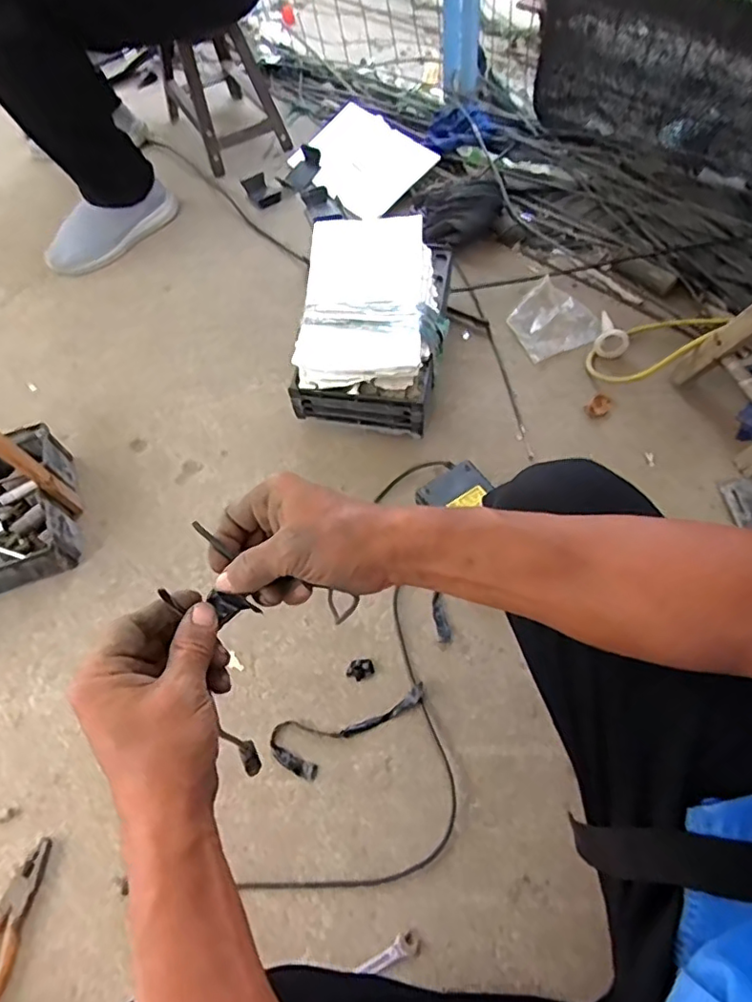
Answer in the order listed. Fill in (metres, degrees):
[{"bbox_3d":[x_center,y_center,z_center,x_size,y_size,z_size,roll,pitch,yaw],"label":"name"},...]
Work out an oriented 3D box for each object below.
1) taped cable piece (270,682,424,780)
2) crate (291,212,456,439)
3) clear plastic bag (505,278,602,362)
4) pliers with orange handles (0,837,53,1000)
[{"bbox_3d":[-0.029,0.269,0.693,0.191,0.008,0.067,-20,64,-7],"label":"taped cable piece"},{"bbox_3d":[0.001,-0.263,0.871,0.205,0.133,0.310,4,62,8],"label":"crate"},{"bbox_3d":[0.280,-0.292,0.928,0.118,0.018,0.120,-27,76,6],"label":"clear plastic bag"},{"bbox_3d":[-0.394,0.464,0.610,0.049,0.014,0.189,15,65,10],"label":"pliers with orange handles"}]

